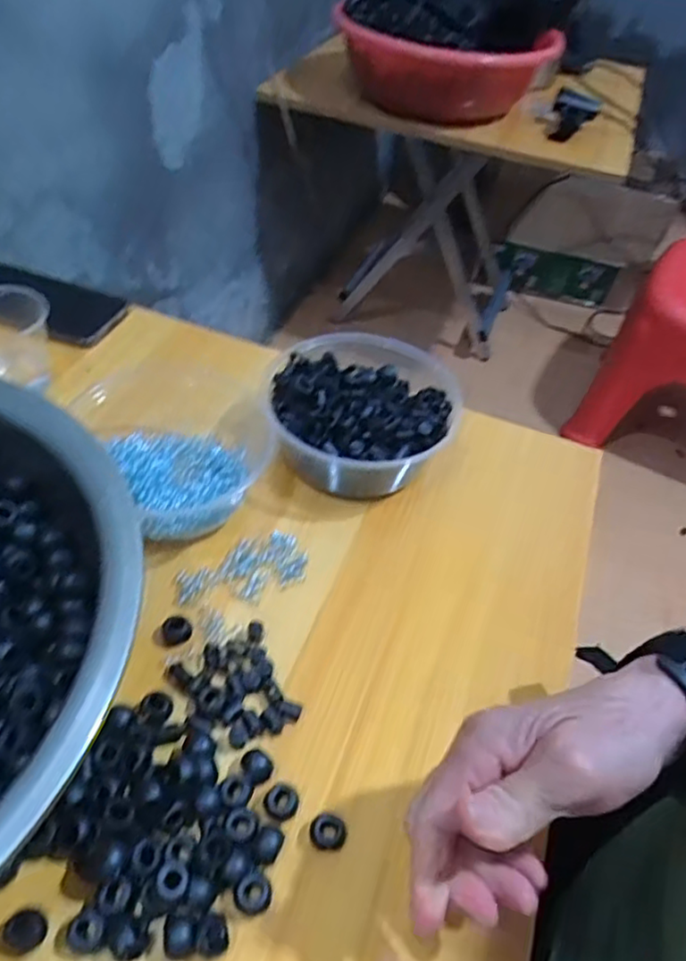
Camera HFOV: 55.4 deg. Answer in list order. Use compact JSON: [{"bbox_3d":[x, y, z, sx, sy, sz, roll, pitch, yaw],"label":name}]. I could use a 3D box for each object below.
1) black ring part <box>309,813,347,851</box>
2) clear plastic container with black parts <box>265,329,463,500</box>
[{"bbox_3d":[-0.007,0.173,0.323,0.018,0.007,0.015,7,47,-1],"label":"black ring part"},{"bbox_3d":[0.012,-0.044,0.489,0.134,0.053,0.137,5,47,-3],"label":"clear plastic container with black parts"}]

